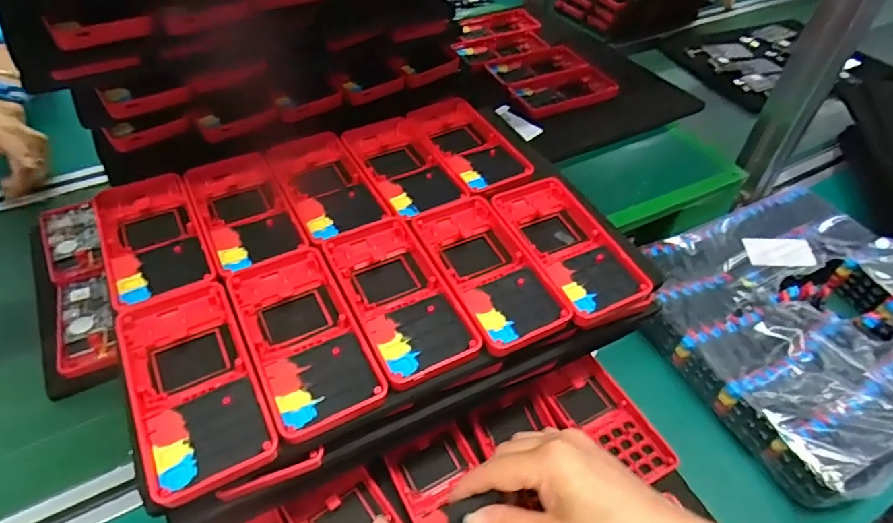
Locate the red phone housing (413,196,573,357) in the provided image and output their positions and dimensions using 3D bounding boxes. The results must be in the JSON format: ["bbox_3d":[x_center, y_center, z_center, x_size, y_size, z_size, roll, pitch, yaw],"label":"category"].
[{"bbox_3d":[0.026,0.003,0.369,0.063,0.015,0.128,-19,50,-19],"label":"red phone housing"}]

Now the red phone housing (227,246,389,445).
[{"bbox_3d":[-0.088,0.043,0.325,0.063,0.014,0.126,-21,51,-20],"label":"red phone housing"}]

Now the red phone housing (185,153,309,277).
[{"bbox_3d":[-0.149,-0.036,0.394,0.061,0.016,0.120,-21,51,-20],"label":"red phone housing"}]

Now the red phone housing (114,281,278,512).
[{"bbox_3d":[-0.144,0.063,0.299,0.062,0.009,0.129,-21,51,-20],"label":"red phone housing"}]

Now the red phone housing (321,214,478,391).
[{"bbox_3d":[-0.033,0.020,0.351,0.062,0.015,0.129,-20,51,-20],"label":"red phone housing"}]

